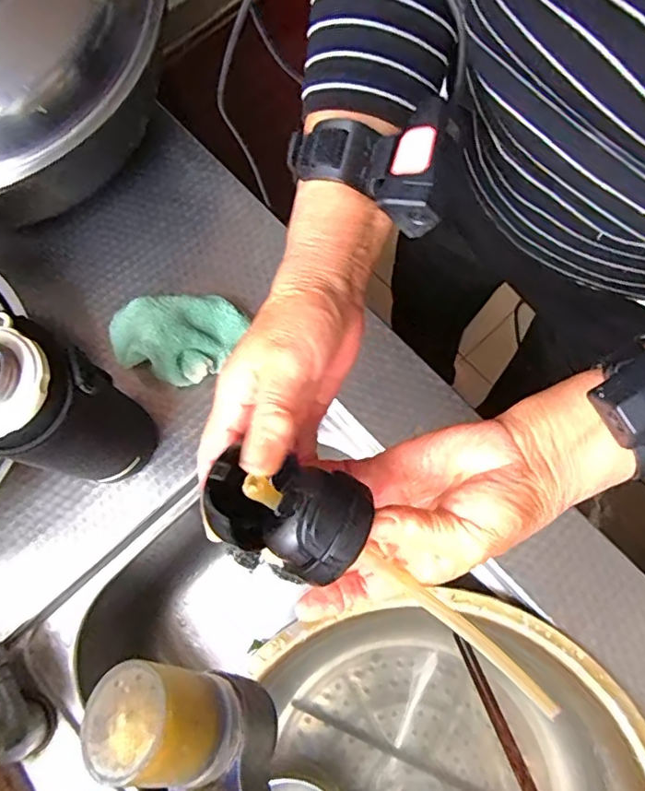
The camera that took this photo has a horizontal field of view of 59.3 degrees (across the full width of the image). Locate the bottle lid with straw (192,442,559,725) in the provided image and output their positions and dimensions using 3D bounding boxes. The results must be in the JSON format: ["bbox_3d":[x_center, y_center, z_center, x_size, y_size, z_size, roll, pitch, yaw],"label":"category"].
[{"bbox_3d":[0.046,0.106,0.306,0.240,0.045,0.057,37,76,-20],"label":"bottle lid with straw"}]

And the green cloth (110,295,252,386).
[{"bbox_3d":[-0.135,-0.058,0.519,0.114,0.048,0.092,20,75,6],"label":"green cloth"}]

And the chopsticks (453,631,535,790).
[{"bbox_3d":[0.175,0.332,0.503,0.012,0.014,0.242,-23,75,-6],"label":"chopsticks"}]

